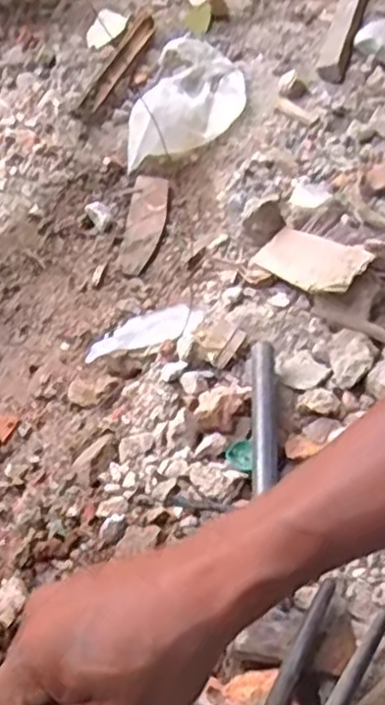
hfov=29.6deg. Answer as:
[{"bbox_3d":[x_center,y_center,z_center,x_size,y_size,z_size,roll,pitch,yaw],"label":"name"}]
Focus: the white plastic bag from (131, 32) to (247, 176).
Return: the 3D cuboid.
[{"bbox_3d":[-0.002,-0.306,0.892,0.109,0.090,0.197,16,58,6],"label":"white plastic bag"}]

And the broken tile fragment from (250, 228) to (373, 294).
[{"bbox_3d":[0.120,-0.094,0.738,0.107,0.009,0.066,31,73,38],"label":"broken tile fragment"}]

